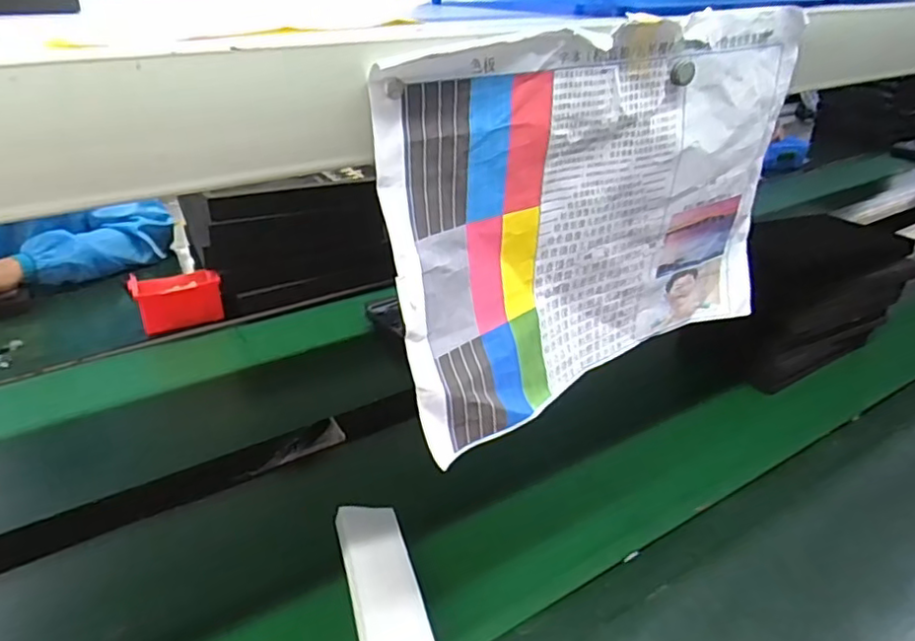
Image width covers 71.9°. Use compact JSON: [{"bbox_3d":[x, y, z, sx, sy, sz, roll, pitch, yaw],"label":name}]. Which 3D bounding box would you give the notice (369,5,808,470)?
[{"bbox_3d":[0.090,-0.058,0.358,0.283,0.200,0.028,-21,37,-31],"label":"notice"}]

